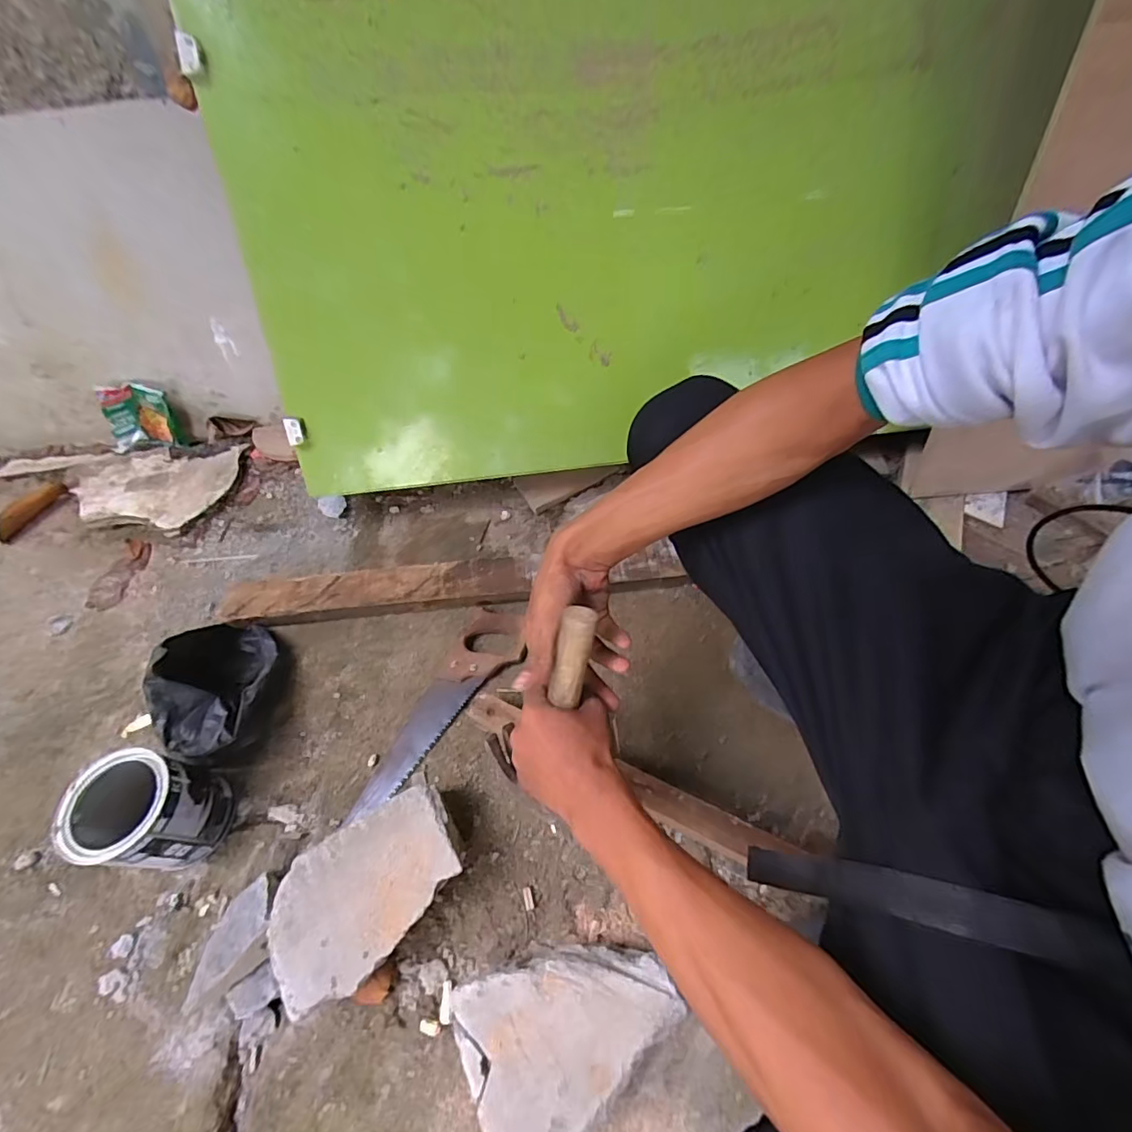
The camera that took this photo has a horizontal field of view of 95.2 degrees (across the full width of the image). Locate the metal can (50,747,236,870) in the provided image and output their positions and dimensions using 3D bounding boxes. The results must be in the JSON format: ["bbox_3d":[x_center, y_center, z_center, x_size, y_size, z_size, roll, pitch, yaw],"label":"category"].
[{"bbox_3d":[-0.470,0.282,0.595,0.114,0.128,0.105,-1,59,2],"label":"metal can"}]

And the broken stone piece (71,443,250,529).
[{"bbox_3d":[-0.728,-0.141,0.920,0.279,0.024,0.173,-1,59,2],"label":"broken stone piece"}]

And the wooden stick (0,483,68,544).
[{"bbox_3d":[-0.939,-0.100,0.901,0.030,0.026,0.127,22,63,15],"label":"wooden stick"}]

